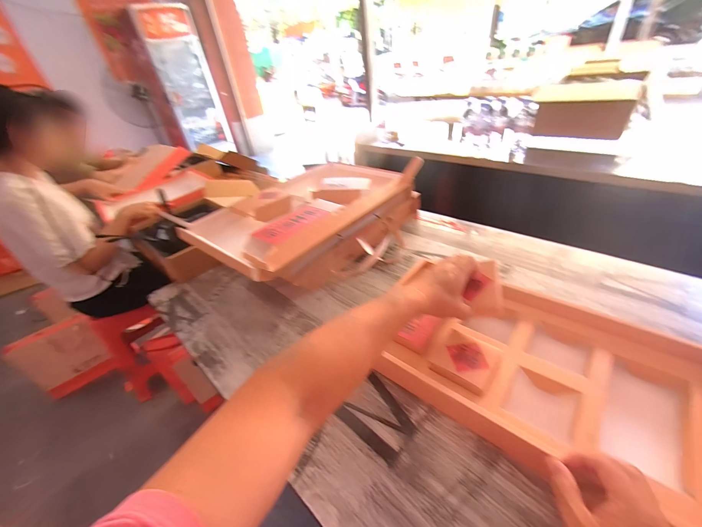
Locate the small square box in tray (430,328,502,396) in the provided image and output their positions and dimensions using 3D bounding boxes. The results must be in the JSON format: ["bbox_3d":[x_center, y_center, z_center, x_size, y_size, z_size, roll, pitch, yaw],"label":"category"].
[{"bbox_3d":[0.183,0.155,0.475,0.085,0.025,0.087,22,46,34],"label":"small square box in tray"}]

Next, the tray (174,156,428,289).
[{"bbox_3d":[-0.064,-0.111,0.801,0.298,0.208,0.613,23,46,35],"label":"tray"}]

